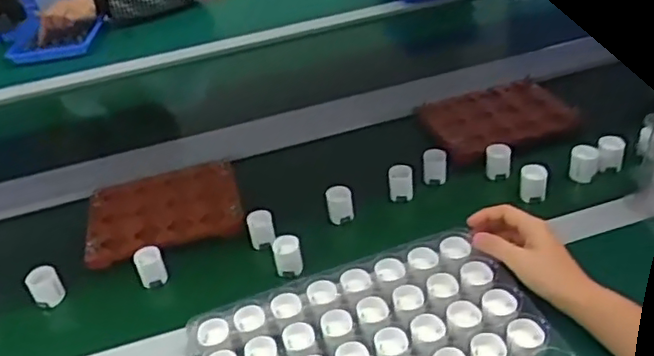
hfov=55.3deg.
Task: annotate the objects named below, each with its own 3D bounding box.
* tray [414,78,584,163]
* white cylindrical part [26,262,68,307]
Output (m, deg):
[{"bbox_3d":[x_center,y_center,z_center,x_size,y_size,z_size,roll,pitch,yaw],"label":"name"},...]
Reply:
[{"bbox_3d":[0.239,-0.088,0.879,0.204,0.019,0.165,-13,37,-7],"label":"tray"},{"bbox_3d":[-0.313,0.119,0.695,0.032,0.041,0.028,-27,40,-24],"label":"white cylindrical part"}]

